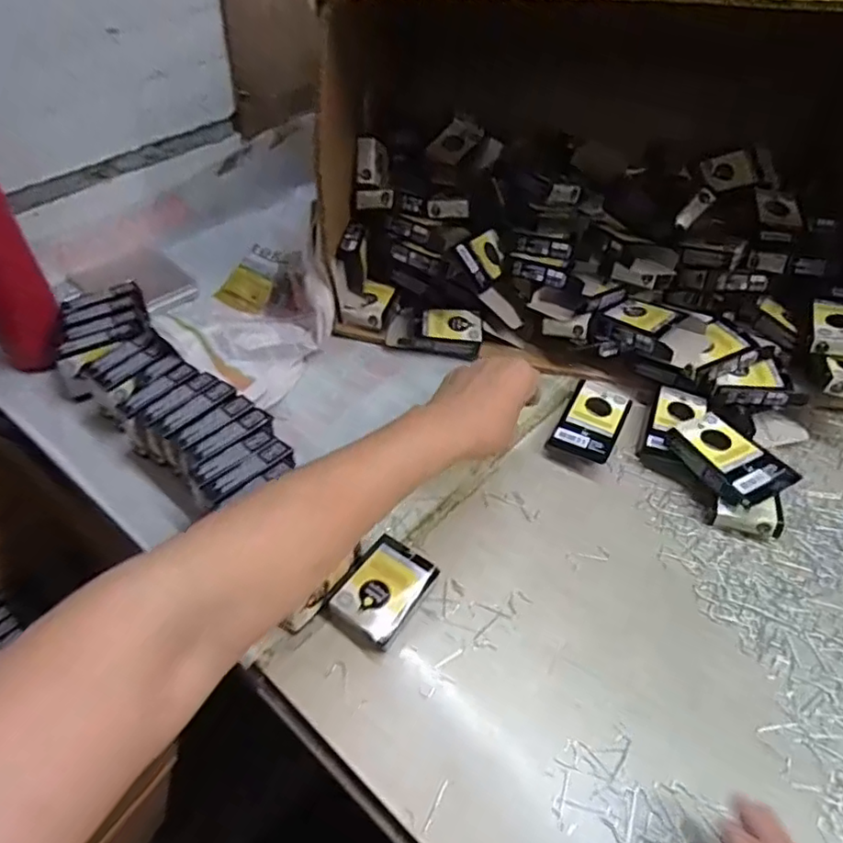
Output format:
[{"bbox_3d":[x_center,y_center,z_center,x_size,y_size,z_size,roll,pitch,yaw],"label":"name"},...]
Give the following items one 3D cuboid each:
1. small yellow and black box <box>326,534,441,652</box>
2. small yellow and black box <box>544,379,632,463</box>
[{"bbox_3d":[-0.027,0.125,0.453,0.052,0.021,0.070,28,52,20],"label":"small yellow and black box"},{"bbox_3d":[0.162,0.000,0.583,0.055,0.016,0.086,24,51,18],"label":"small yellow and black box"}]

